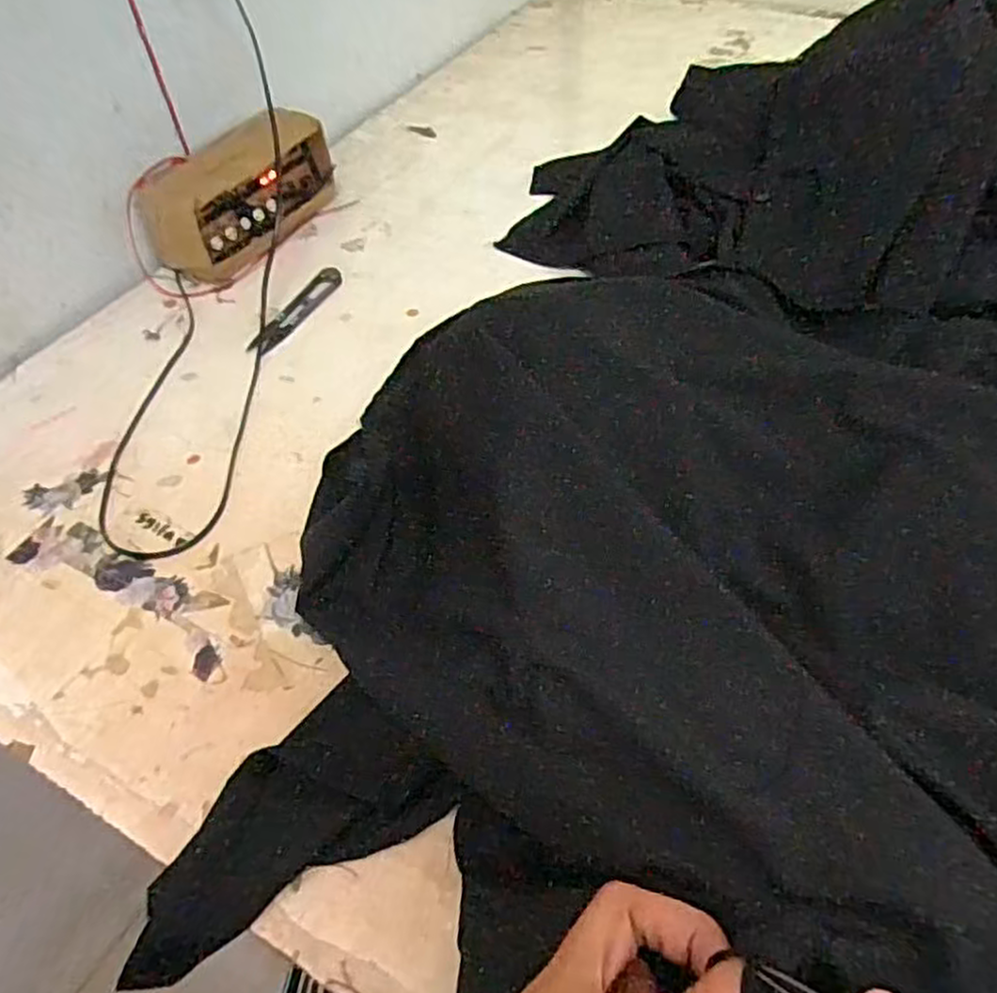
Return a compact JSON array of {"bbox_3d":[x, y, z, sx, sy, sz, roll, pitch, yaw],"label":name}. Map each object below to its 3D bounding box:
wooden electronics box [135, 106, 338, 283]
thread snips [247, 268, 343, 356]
[{"bbox_3d":[-0.239,-0.289,0.689,0.082,0.083,0.187,23,57,22],"label":"wooden electronics box"},{"bbox_3d":[-0.173,-0.162,0.631,0.023,0.006,0.117,18,56,19],"label":"thread snips"}]

